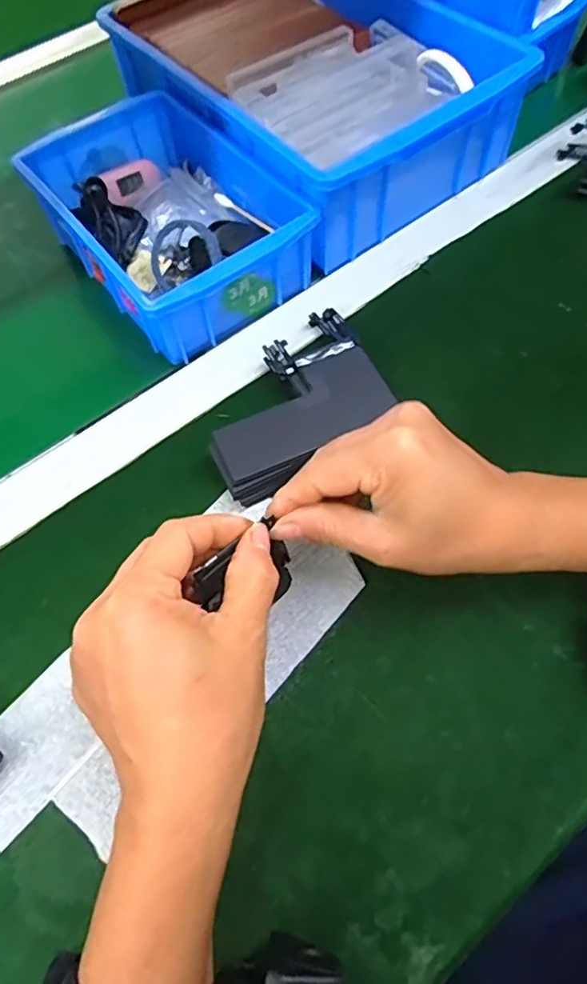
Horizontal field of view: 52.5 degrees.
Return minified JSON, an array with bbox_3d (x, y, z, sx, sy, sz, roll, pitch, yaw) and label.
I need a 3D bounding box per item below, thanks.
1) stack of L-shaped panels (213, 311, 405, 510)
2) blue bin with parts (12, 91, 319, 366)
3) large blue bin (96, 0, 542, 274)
[{"bbox_3d":[-0.002,-0.060,0.367,0.123,0.033,0.098,-30,64,-13],"label":"stack of L-shaped panels"},{"bbox_3d":[-0.093,-0.198,0.431,0.135,0.059,0.203,-35,66,-15],"label":"blue bin with parts"},{"bbox_3d":[0.010,-0.325,0.481,0.202,0.087,0.293,-36,66,-15],"label":"large blue bin"}]

